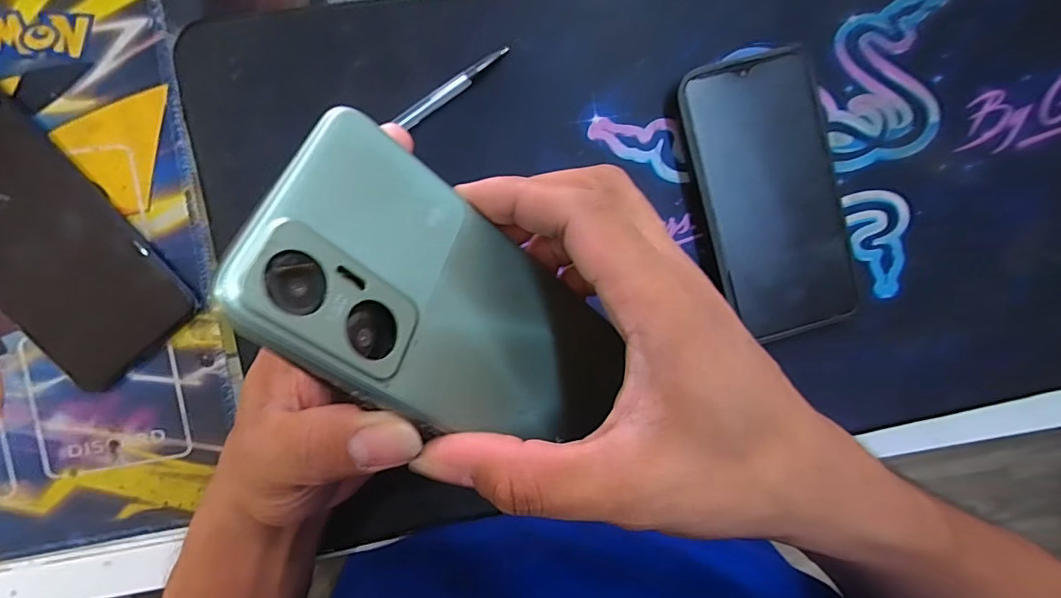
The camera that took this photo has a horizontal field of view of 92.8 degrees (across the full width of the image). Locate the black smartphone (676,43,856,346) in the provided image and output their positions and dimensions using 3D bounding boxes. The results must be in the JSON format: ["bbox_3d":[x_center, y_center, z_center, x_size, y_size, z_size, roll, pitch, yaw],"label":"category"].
[{"bbox_3d":[0.137,-0.058,0.286,0.078,0.017,0.152,-15,92,-5],"label":"black smartphone"}]

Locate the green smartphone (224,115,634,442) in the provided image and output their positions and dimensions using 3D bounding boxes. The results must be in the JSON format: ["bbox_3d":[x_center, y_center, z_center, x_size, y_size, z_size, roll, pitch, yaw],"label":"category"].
[{"bbox_3d":[-0.018,0.006,0.169,0.139,0.012,0.075,38,55,-35],"label":"green smartphone"}]

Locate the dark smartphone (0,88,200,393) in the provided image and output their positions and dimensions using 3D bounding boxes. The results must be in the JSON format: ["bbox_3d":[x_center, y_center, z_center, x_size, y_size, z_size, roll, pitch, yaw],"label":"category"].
[{"bbox_3d":[-0.255,-0.034,0.258,0.077,0.008,0.163,-42,97,-2],"label":"dark smartphone"}]

